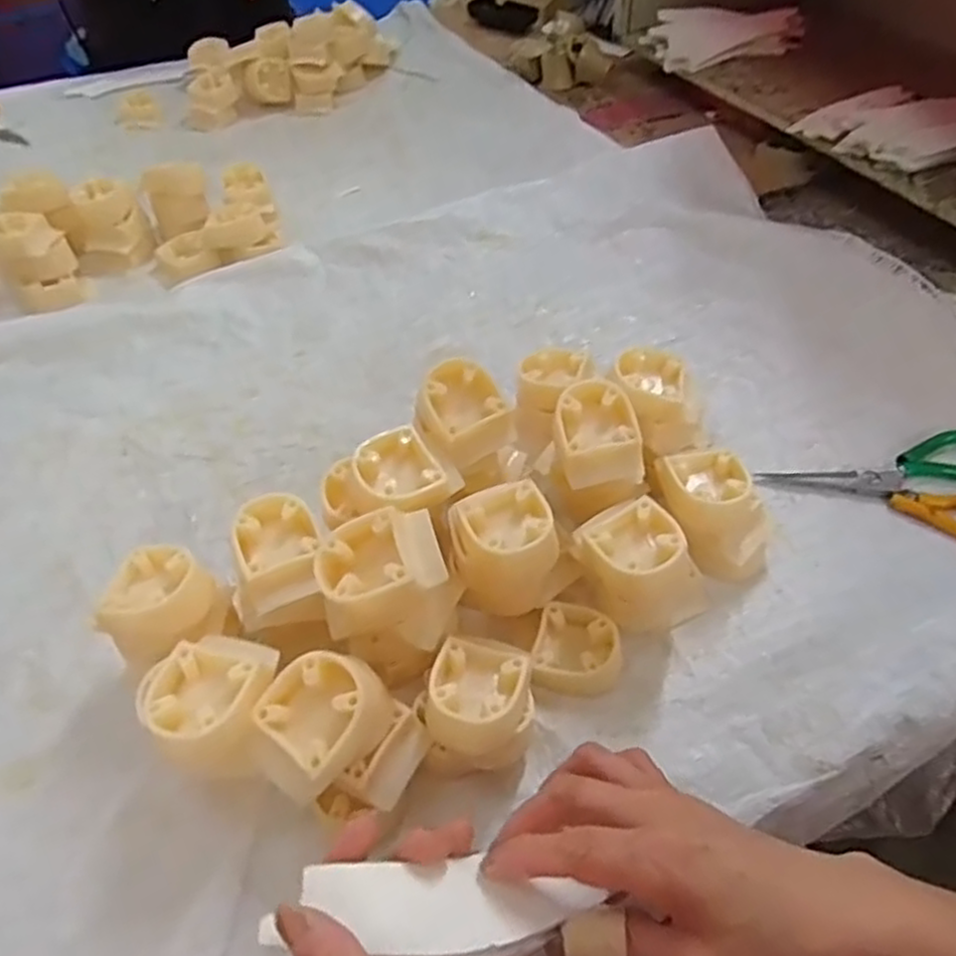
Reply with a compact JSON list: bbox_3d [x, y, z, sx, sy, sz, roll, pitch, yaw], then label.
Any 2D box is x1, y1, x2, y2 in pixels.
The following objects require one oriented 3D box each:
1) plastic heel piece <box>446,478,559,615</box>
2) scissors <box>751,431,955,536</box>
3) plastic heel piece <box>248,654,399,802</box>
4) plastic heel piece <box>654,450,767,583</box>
[{"bbox_3d":[0.014,0.037,0.399,0.051,0.050,0.057,-19,51,-13],"label":"plastic heel piece"},{"bbox_3d":[0.297,-0.004,0.503,0.190,0.017,0.091,13,51,13],"label":"scissors"},{"bbox_3d":[-0.072,0.112,0.345,0.050,0.037,0.066,31,57,26],"label":"plastic heel piece"},{"bbox_3d":[0.146,0.019,0.460,0.055,0.057,0.079,-23,52,-17],"label":"plastic heel piece"}]

